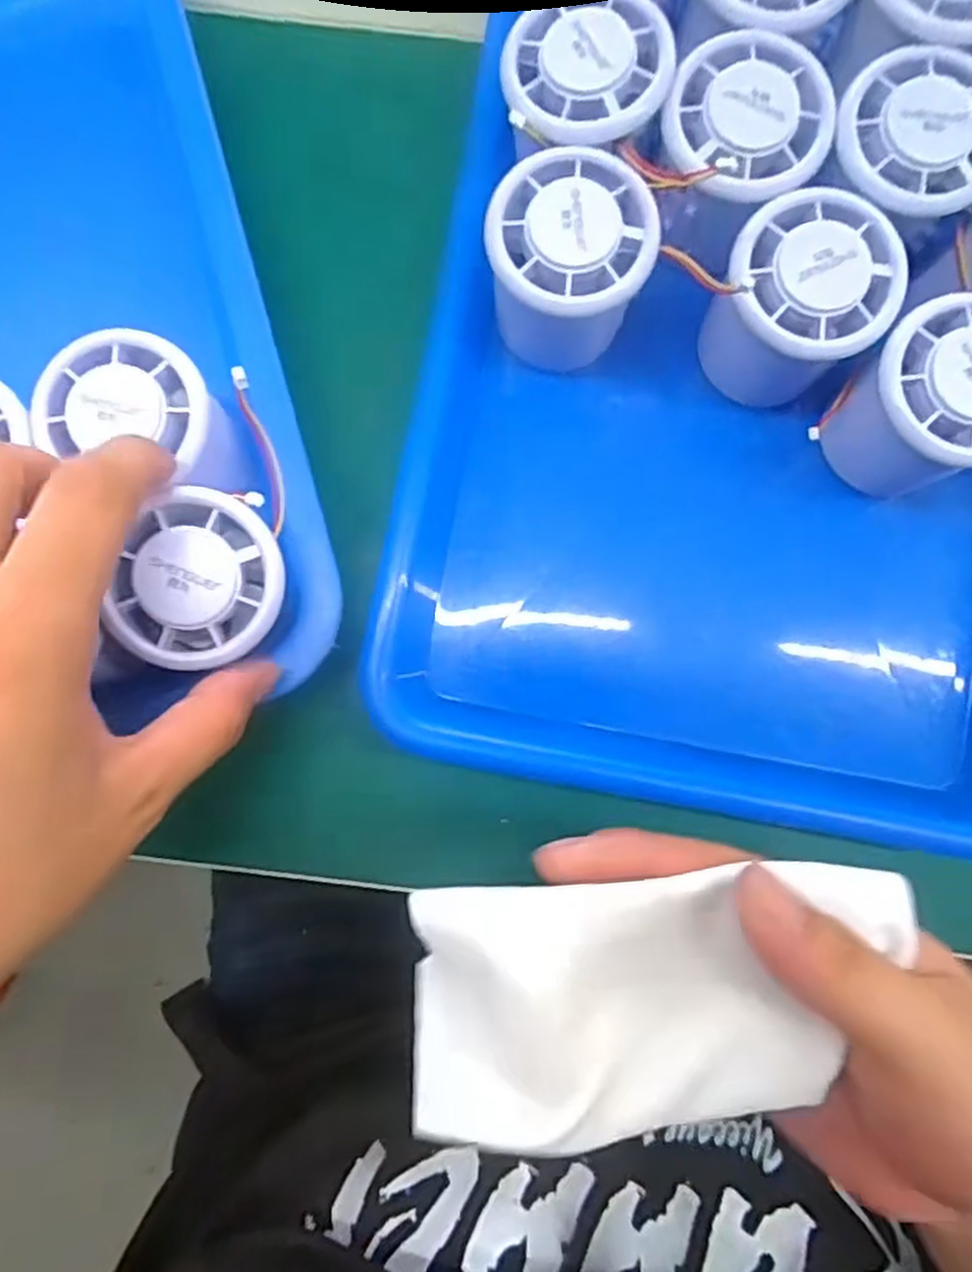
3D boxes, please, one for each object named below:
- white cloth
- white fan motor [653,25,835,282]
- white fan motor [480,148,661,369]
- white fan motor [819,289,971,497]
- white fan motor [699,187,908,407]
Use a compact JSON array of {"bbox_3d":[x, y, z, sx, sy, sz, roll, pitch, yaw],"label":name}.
[{"bbox_3d":[0.048,0.098,0.200,0.133,0.026,0.066,-1,85,-1],"label":"white cloth"},{"bbox_3d":[0.086,-0.169,0.262,0.053,0.049,0.052,0,85,-1],"label":"white fan motor"},{"bbox_3d":[0.028,-0.130,0.264,0.054,0.052,0.052,0,85,-1],"label":"white fan motor"},{"bbox_3d":[0.156,-0.082,0.259,0.053,0.053,0.051,0,85,-1],"label":"white fan motor"},{"bbox_3d":[0.108,-0.115,0.265,0.056,0.056,0.055,22,85,1],"label":"white fan motor"}]

